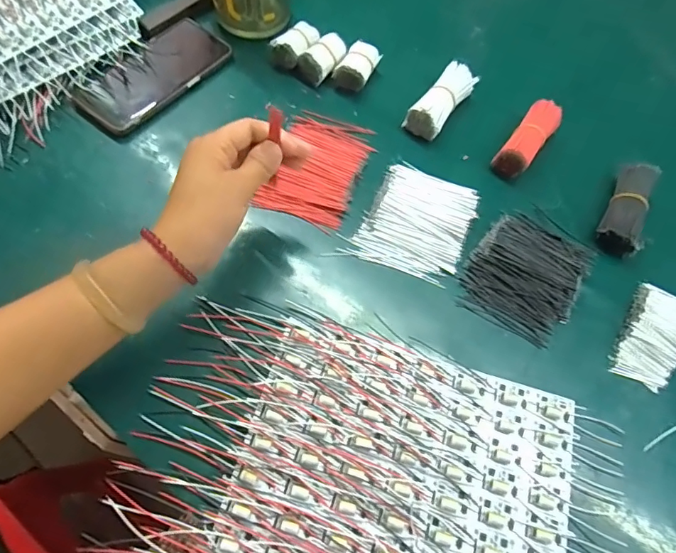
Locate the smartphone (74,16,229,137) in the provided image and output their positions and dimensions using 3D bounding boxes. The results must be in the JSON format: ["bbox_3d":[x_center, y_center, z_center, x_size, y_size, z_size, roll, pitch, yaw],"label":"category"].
[{"bbox_3d":[-0.194,-0.215,0.519,0.073,0.018,0.166,38,67,14],"label":"smartphone"}]

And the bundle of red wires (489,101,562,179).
[{"bbox_3d":[0.197,-0.141,0.504,0.032,0.038,0.085,36,72,11],"label":"bundle of red wires"}]

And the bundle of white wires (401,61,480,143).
[{"bbox_3d":[0.110,-0.185,0.518,0.038,0.036,0.088,38,66,13],"label":"bundle of white wires"}]

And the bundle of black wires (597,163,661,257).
[{"bbox_3d":[0.284,-0.064,0.471,0.039,0.035,0.093,28,71,9],"label":"bundle of black wires"}]

